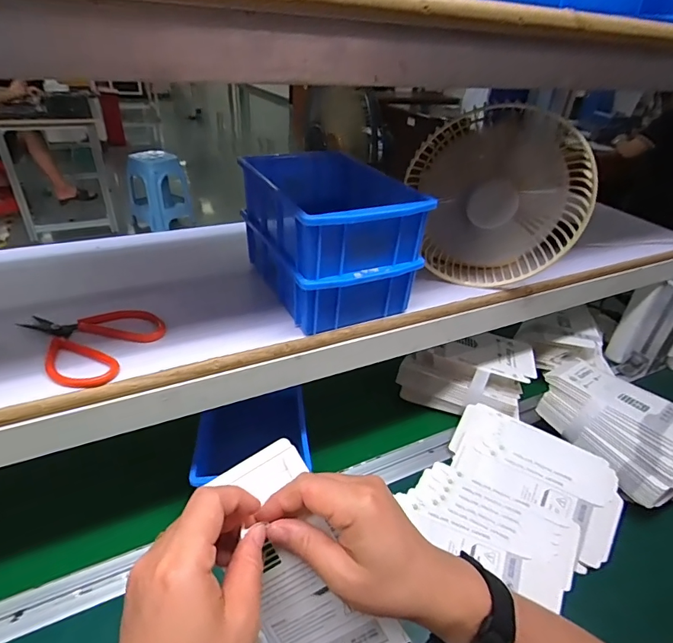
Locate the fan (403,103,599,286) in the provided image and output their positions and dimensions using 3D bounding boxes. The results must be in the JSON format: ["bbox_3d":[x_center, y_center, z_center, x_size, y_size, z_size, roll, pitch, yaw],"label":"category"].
[{"bbox_3d":[0.185,-0.150,0.511,0.186,0.182,0.105,10,34,9],"label":"fan"}]

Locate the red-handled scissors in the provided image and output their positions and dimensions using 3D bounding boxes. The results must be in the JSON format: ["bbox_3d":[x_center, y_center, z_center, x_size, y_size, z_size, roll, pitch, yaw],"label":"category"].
[{"bbox_3d":[-0.213,0.012,0.387,0.109,0.017,0.098,30,42,33],"label":"red-handled scissors"}]

